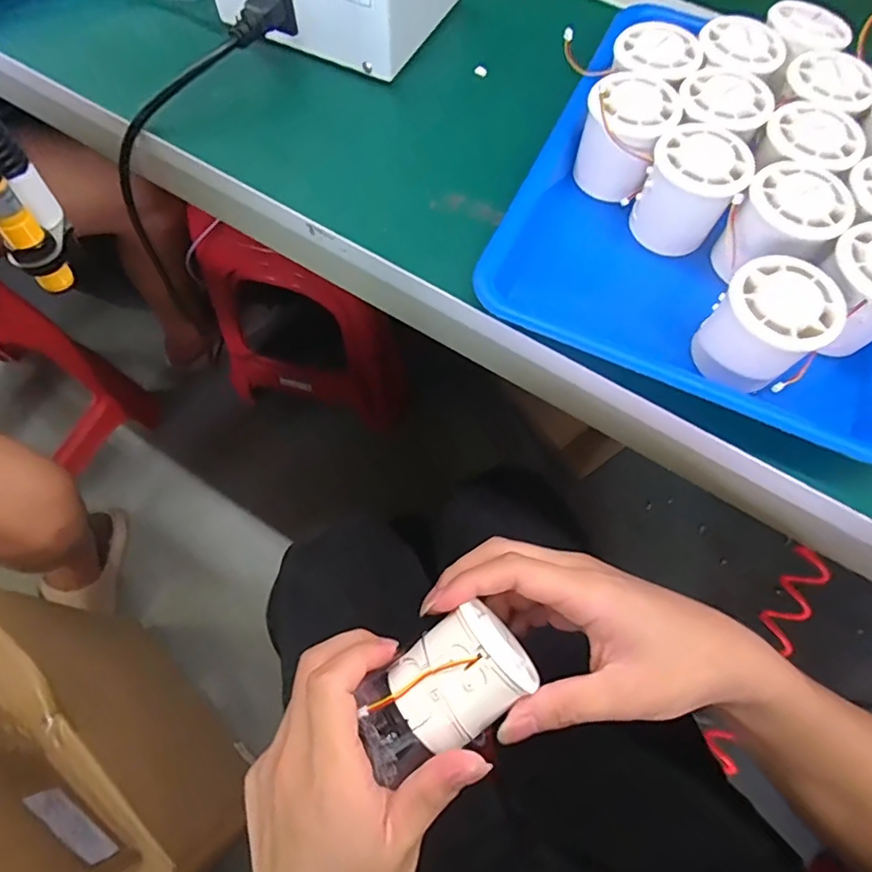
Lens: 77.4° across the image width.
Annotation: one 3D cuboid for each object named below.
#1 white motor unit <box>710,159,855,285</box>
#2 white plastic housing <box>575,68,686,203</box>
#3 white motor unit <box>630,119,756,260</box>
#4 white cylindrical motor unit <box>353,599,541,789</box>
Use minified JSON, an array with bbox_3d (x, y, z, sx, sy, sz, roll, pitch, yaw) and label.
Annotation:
[{"bbox_3d":[0.206,-0.123,0.332,0.053,0.057,0.061,41,70,15],"label":"white motor unit"},{"bbox_3d":[0.123,-0.195,0.360,0.052,0.056,0.057,1,65,-2],"label":"white plastic housing"},{"bbox_3d":[0.159,-0.154,0.344,0.053,0.058,0.051,1,65,-2],"label":"white motor unit"},{"bbox_3d":[0.003,0.127,0.275,0.088,0.049,0.052,-37,78,-1],"label":"white cylindrical motor unit"}]

